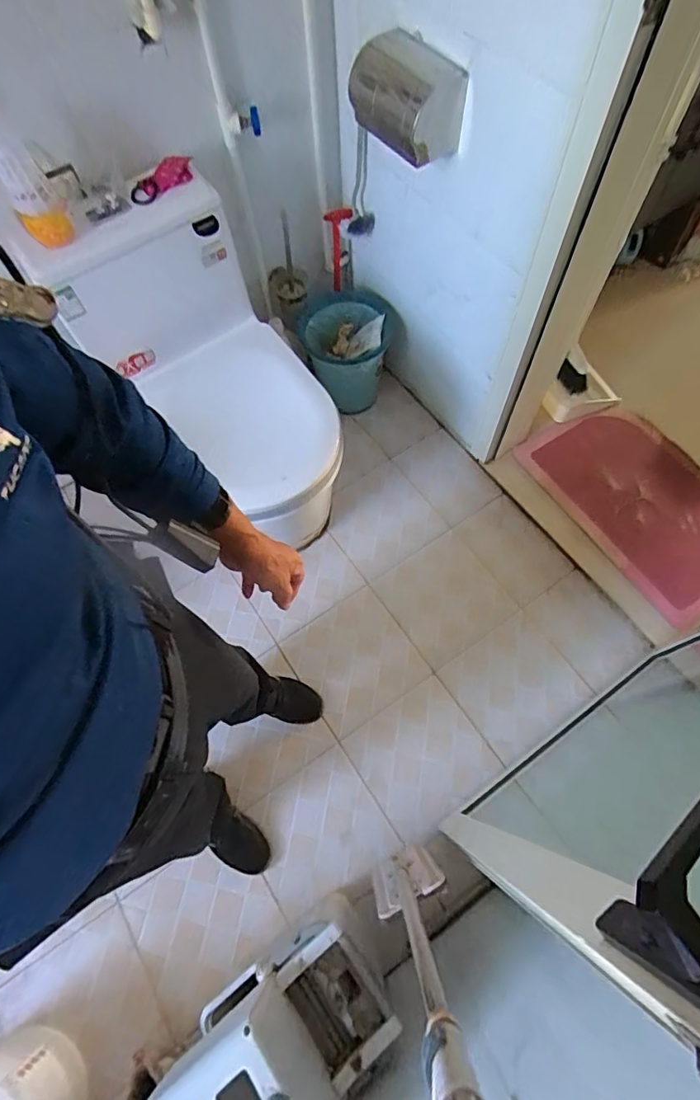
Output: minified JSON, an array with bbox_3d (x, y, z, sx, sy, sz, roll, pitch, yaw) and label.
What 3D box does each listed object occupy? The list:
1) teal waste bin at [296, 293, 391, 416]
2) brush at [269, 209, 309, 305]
[{"bbox_3d":[0.005,-0.606,1.570,0.276,0.245,0.255,-1,67,2],"label":"teal waste bin"},{"bbox_3d":[-0.175,-0.806,1.439,0.104,0.232,0.085,6,43,4],"label":"brush"}]

